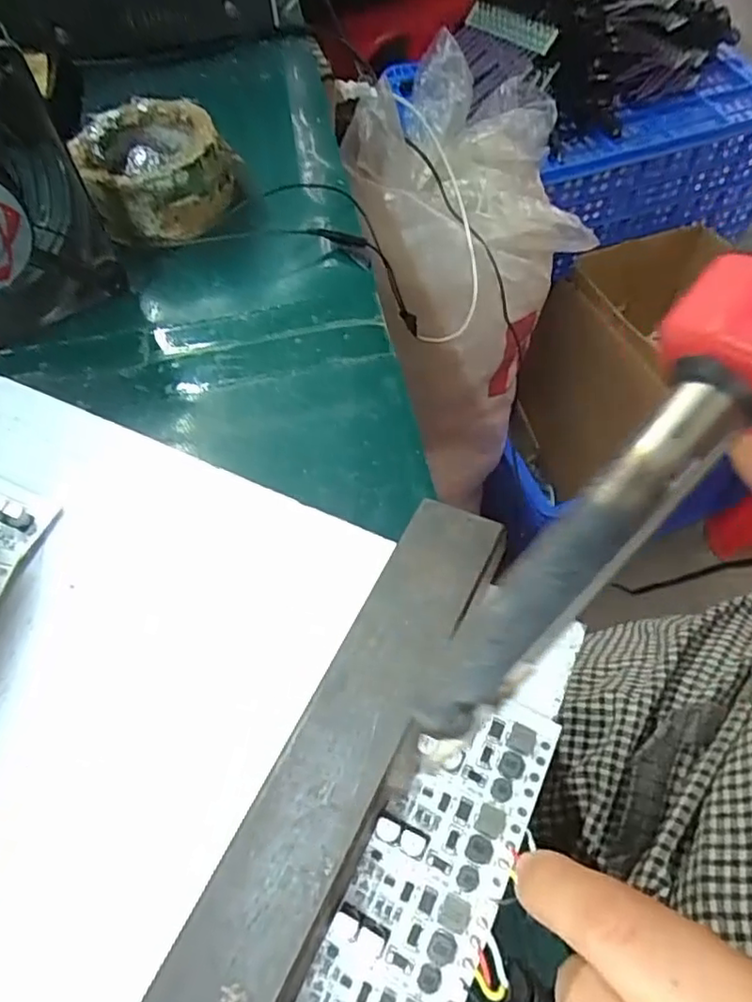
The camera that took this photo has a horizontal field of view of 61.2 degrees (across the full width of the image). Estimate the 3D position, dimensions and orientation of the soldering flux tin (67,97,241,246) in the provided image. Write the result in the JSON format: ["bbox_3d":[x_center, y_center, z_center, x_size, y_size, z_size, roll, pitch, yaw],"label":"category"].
[{"bbox_3d":[-0.124,-0.187,0.365,0.080,0.044,0.081,-1,58,1],"label":"soldering flux tin"}]

